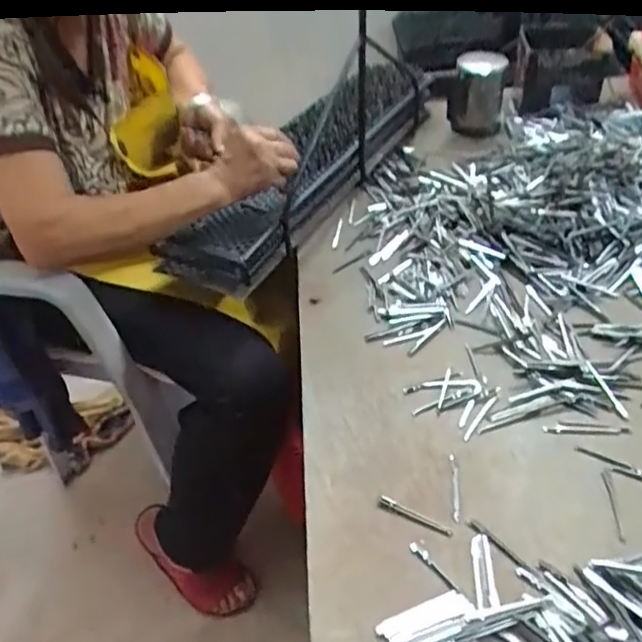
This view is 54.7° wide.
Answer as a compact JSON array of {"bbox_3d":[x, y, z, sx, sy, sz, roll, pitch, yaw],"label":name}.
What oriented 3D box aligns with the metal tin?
[{"bbox_3d":[0.254,-0.375,1.014,0.088,0.116,0.090,5,42,13],"label":"metal tin"}]

